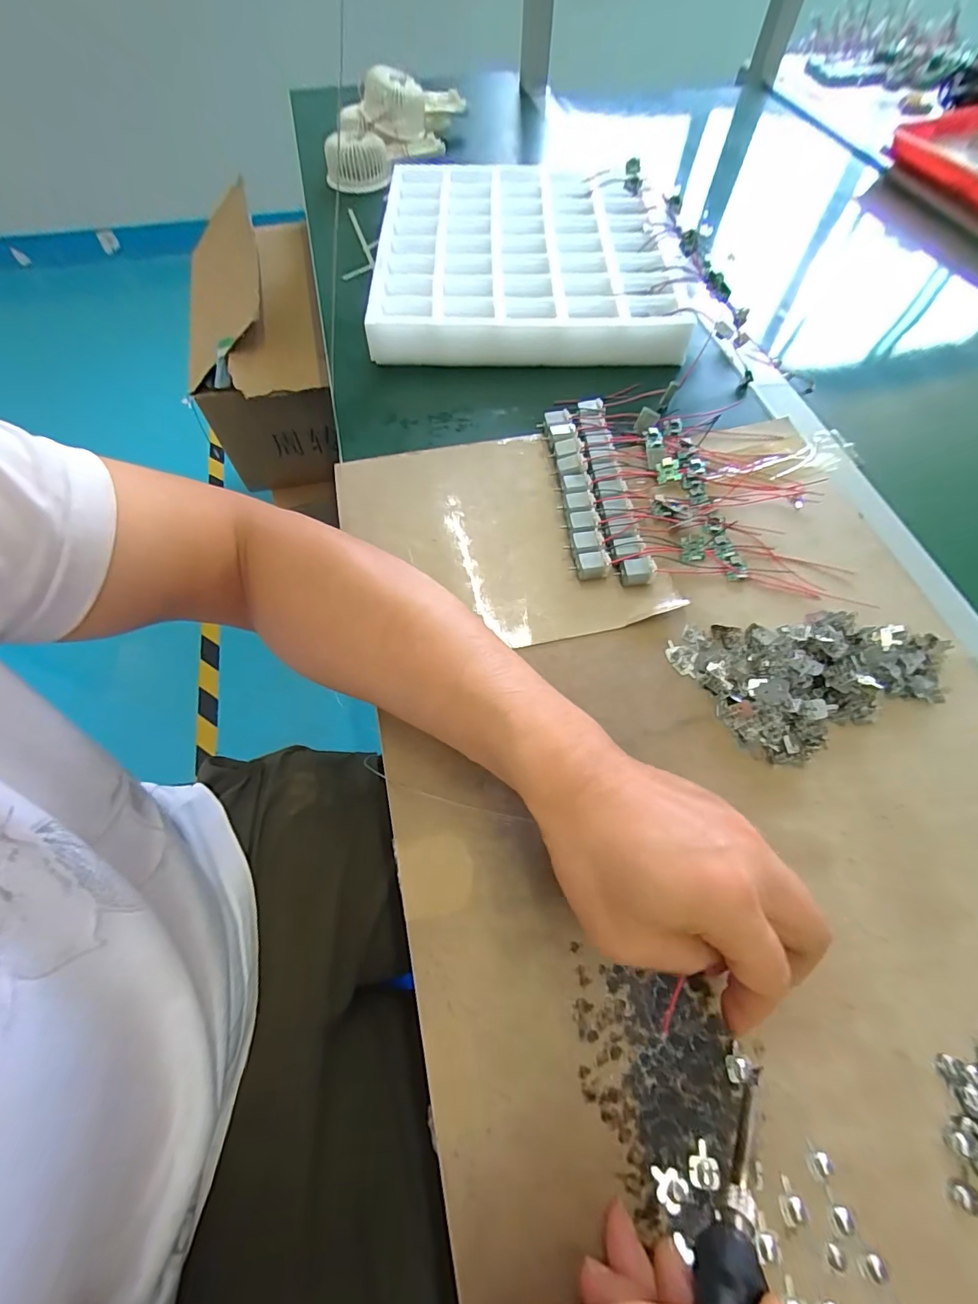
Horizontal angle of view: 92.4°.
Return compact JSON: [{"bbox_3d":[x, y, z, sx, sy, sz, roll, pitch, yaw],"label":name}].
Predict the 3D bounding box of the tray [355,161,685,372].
[{"bbox_3d":[0.041,-0.438,0.518,0.317,0.053,0.325,-2,63,0],"label":"tray"}]

